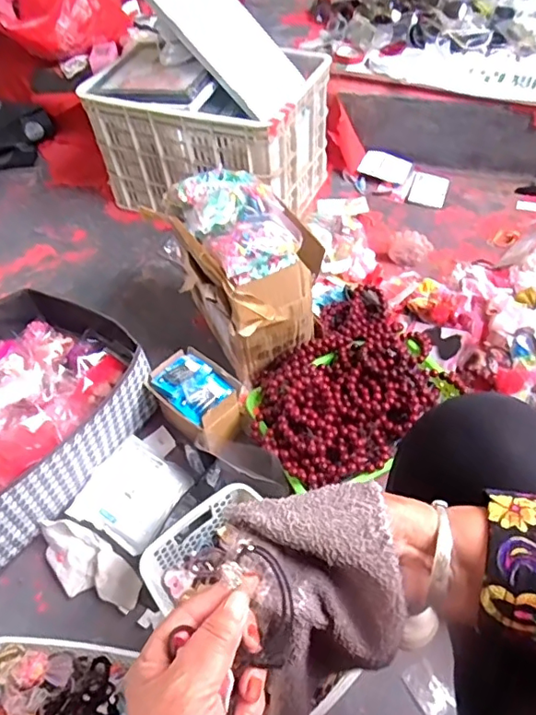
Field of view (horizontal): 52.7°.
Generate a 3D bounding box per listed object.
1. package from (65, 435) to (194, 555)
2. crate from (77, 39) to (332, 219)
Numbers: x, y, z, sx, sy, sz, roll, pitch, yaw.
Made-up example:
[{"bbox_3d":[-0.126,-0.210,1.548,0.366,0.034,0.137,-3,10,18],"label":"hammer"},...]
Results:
[{"bbox_3d":[-0.217,0.214,0.879,0.147,0.021,0.159,21,56,21],"label":"package"},{"bbox_3d":[-0.142,-0.543,1.338,0.517,0.316,0.344,12,53,15],"label":"crate"}]

